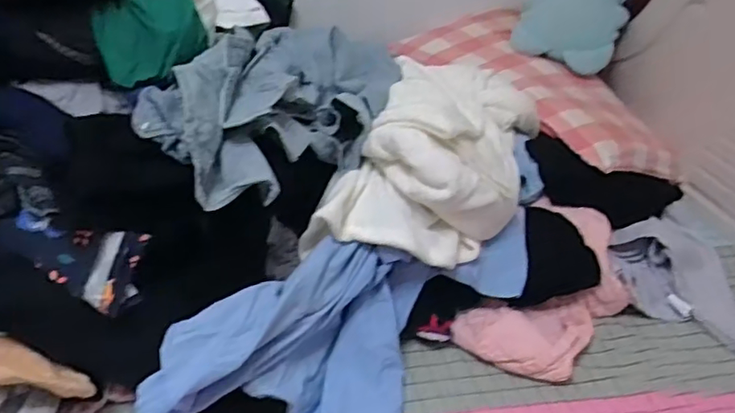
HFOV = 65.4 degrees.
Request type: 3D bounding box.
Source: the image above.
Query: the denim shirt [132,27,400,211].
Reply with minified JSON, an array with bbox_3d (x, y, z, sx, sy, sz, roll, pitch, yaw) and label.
[{"bbox_3d":[-0.104,-0.181,0.888,0.239,0.149,0.527,12,33,11],"label":"denim shirt"}]

